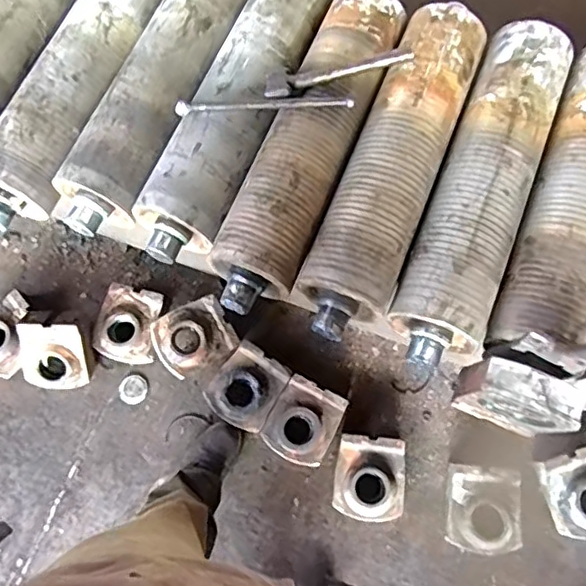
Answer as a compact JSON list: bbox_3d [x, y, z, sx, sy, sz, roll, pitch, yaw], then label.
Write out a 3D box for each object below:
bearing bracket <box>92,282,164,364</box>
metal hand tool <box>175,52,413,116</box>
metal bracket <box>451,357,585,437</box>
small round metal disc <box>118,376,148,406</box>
[{"bbox_3d":[-0.435,0.081,1.526,0.163,0.090,0.190,12,75,4],"label":"bearing bracket"},{"bbox_3d":[0.004,-0.367,1.042,0.432,0.041,0.096,-10,72,-1],"label":"metal hand tool"},{"bbox_3d":[0.378,0.174,0.969,0.182,0.164,0.089,20,74,8],"label":"metal bracket"},{"bbox_3d":[-0.418,0.254,1.523,0.076,0.006,0.074,0,75,1],"label":"small round metal disc"}]

